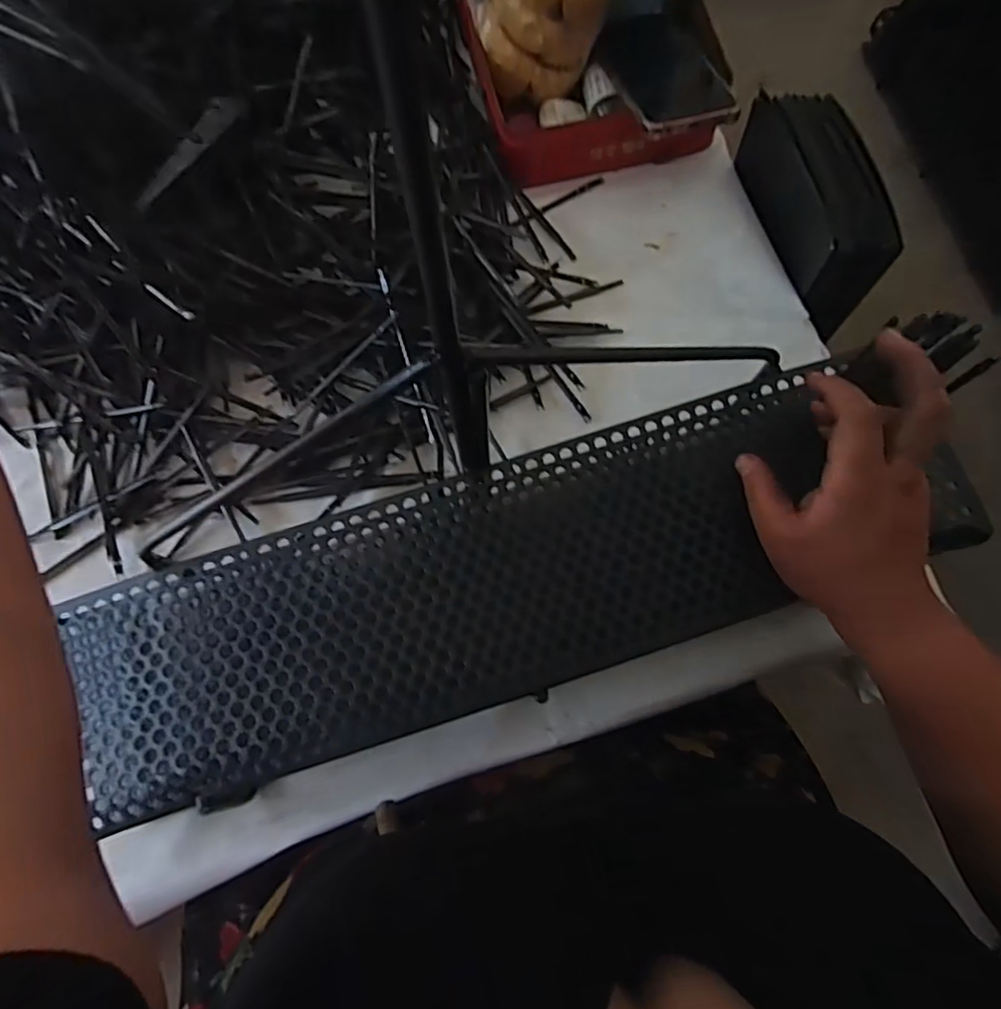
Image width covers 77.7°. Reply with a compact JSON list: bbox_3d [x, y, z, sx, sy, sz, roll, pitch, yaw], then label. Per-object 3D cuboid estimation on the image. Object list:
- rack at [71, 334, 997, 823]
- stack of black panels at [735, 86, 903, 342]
[{"bbox_3d":[0.015,0.039,0.391,0.543,0.032,0.149,-19,77,-4],"label":"rack"},{"bbox_3d":[0.251,-0.236,0.488,0.061,0.076,0.169,-18,77,-5],"label":"stack of black panels"}]

